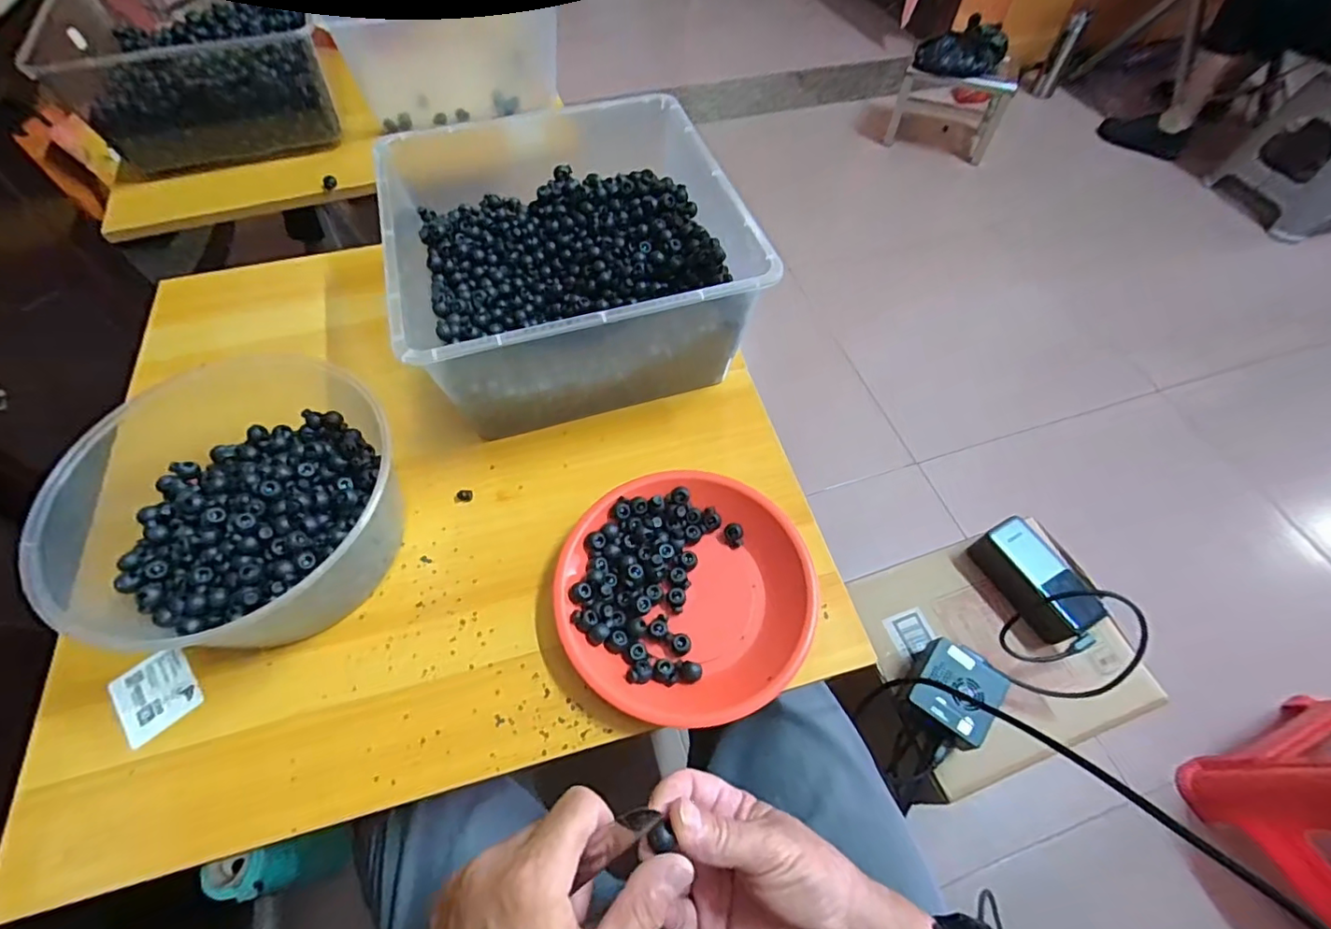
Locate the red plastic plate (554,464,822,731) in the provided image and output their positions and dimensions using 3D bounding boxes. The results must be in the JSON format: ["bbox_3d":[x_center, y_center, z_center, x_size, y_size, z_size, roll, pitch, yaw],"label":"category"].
[{"bbox_3d":[0.015,0.098,0.450,0.197,0.034,0.187,1,58,-1],"label":"red plastic plate"}]

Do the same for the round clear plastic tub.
[{"bbox_3d":[-0.346,0.019,0.454,0.238,0.090,0.258,-27,63,-17],"label":"round clear plastic tub"}]

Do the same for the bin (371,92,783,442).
[{"bbox_3d":[-0.091,-0.187,0.555,0.297,0.153,0.281,-15,60,-11],"label":"bin"}]

